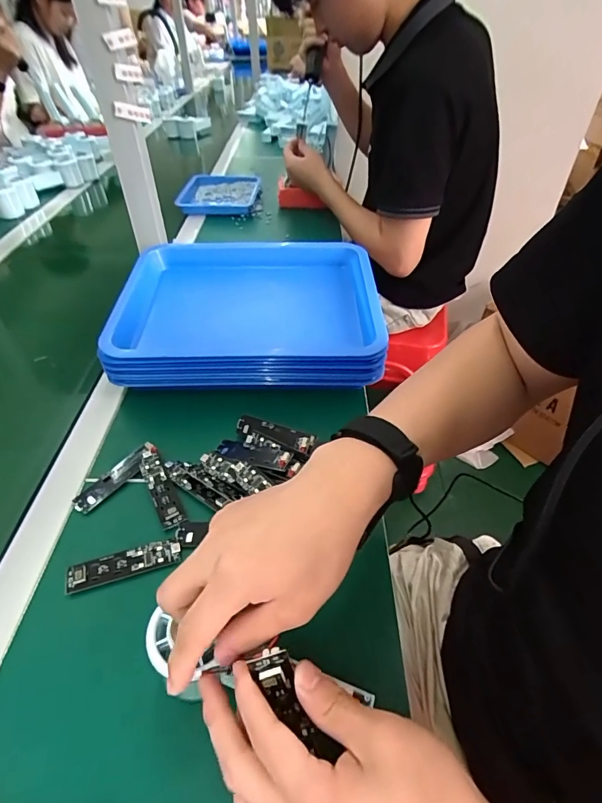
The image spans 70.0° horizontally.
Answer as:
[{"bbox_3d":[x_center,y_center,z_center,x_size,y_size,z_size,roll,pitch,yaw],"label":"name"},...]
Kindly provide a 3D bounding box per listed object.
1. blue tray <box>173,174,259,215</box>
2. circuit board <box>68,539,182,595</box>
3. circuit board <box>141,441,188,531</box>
[{"bbox_3d":[-0.189,-0.488,1.007,0.166,0.037,0.236,3,43,2],"label":"blue tray"},{"bbox_3d":[-0.151,0.138,0.367,0.091,0.006,0.024,-13,45,-14],"label":"circuit board"},{"bbox_3d":[-0.139,0.080,0.422,0.022,0.010,0.099,-21,48,-22],"label":"circuit board"}]

